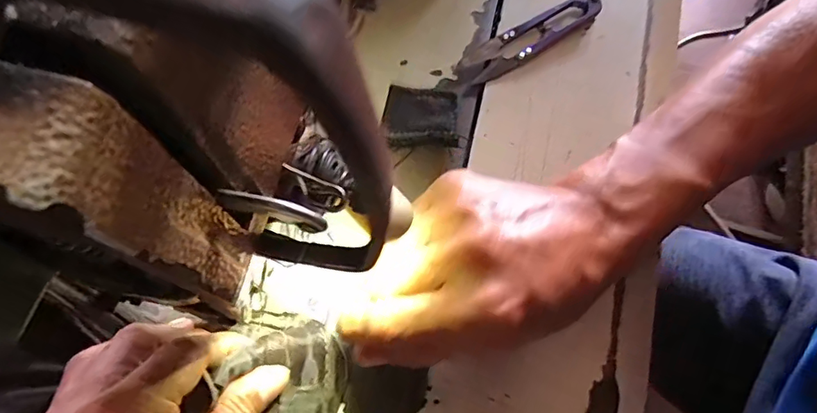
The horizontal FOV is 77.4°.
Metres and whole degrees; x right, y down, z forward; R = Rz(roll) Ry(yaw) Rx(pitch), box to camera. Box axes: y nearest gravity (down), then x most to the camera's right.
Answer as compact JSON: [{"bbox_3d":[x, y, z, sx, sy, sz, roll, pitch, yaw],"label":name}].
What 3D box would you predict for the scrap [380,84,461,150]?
[{"bbox_3d":[0.007,-0.052,0.297,0.042,0.010,0.039,2,72,-1],"label":"scrap"}]

